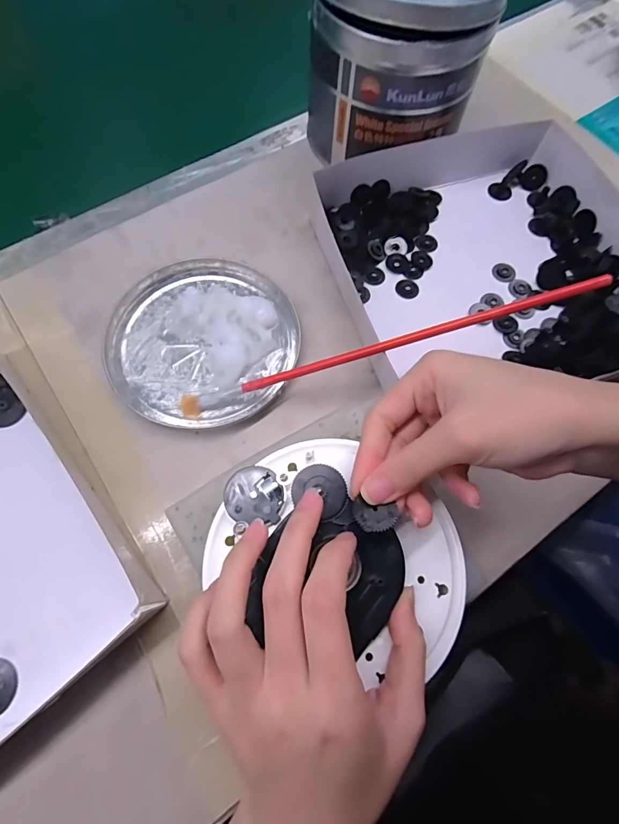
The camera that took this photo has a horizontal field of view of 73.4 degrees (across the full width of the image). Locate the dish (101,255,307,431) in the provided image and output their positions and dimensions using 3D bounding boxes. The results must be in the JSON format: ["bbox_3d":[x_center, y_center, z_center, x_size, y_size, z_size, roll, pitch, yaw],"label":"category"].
[{"bbox_3d":[-0.073,-0.052,0.286,0.124,0.011,0.126,1,69,-1],"label":"dish"}]

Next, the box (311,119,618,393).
[{"bbox_3d":[0.124,-0.119,0.304,0.213,0.037,0.225,-13,68,-6],"label":"box"}]

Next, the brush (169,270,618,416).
[{"bbox_3d":[0.037,-0.037,0.247,0.252,0.011,0.013,-16,67,11],"label":"brush"}]

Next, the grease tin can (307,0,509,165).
[{"bbox_3d":[0.067,-0.251,0.308,0.117,0.119,0.099,-35,72,-14],"label":"grease tin can"}]

